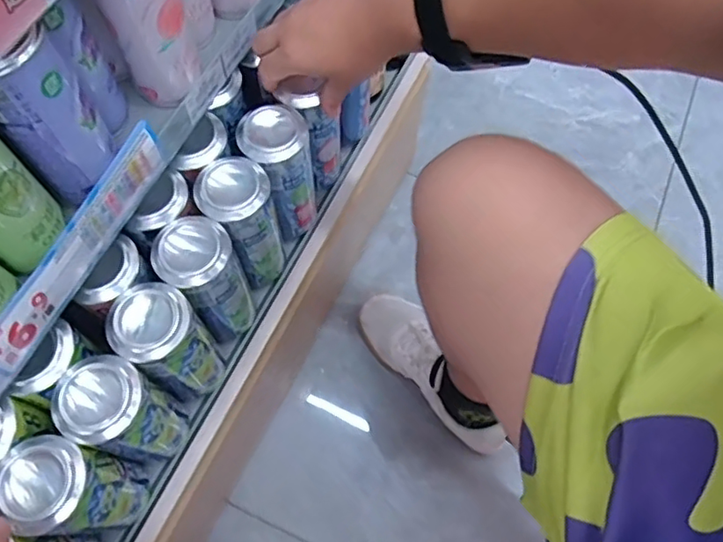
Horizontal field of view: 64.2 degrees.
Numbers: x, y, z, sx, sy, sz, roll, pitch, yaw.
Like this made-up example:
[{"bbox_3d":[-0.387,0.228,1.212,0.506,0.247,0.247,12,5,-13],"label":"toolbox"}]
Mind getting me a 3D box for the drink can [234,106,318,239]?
[{"bbox_3d":[-0.080,-0.093,0.582,0.063,0.159,0.058,1,67,-2],"label":"drink can"}]

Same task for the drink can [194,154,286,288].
[{"bbox_3d":[-0.114,-0.045,0.567,0.062,0.162,0.064,1,67,-2],"label":"drink can"}]

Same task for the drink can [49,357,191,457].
[{"bbox_3d":[-0.201,0.120,0.490,0.072,0.168,0.067,1,67,-2],"label":"drink can"}]

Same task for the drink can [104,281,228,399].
[{"bbox_3d":[-0.169,0.065,0.514,0.062,0.162,0.066,1,67,-2],"label":"drink can"}]

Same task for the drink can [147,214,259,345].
[{"bbox_3d":[-0.141,0.011,0.538,0.062,0.165,0.061,1,67,-2],"label":"drink can"}]

